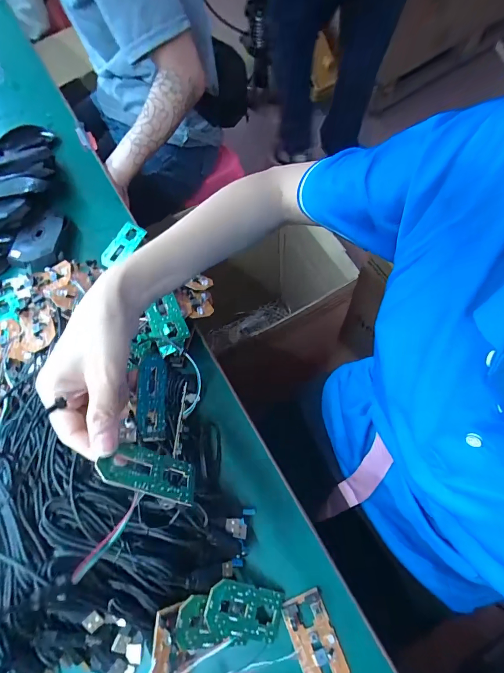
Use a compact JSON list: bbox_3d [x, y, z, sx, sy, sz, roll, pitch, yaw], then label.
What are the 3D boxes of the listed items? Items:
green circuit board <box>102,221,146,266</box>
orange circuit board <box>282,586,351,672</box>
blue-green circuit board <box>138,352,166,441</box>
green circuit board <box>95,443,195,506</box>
[{"bbox_3d":[-0.178,-0.125,0.479,0.035,0.007,0.071,33,82,11],"label":"green circuit board"},{"bbox_3d":[0.054,0.258,0.295,0.037,0.010,0.068,-19,65,-6],"label":"orange circuit board"},{"bbox_3d":[-0.085,0.051,0.302,0.004,0.031,0.075,-4,80,33],"label":"blue-green circuit board"},{"bbox_3d":[-0.071,0.094,0.243,0.066,0.005,0.035,24,25,-17],"label":"green circuit board"}]

